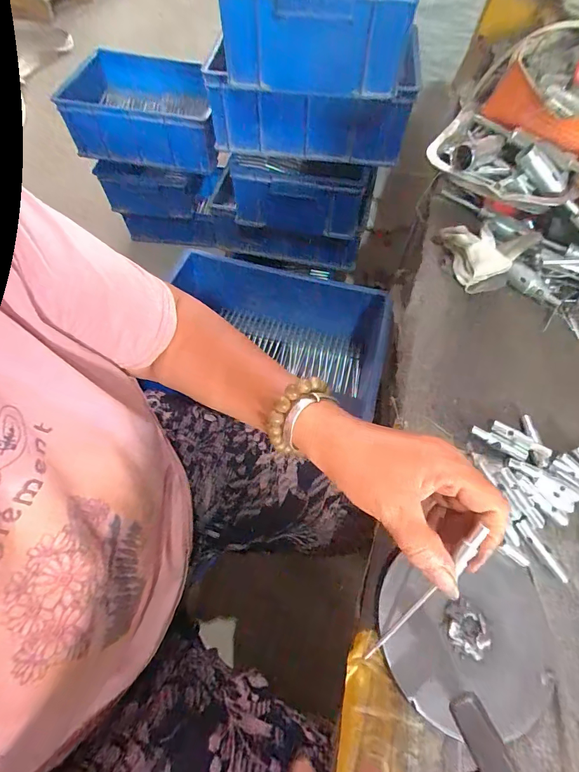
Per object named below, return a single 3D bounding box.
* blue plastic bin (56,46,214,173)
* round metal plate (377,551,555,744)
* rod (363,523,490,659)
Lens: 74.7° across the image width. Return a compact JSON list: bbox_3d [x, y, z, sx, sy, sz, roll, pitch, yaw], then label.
[{"bbox_3d":[-0.359,-0.710,0.979,0.383,0.142,0.223,9,62,4],"label":"blue plastic bin"},{"bbox_3d":[0.127,0.180,0.274,0.123,0.017,0.108,11,63,3],"label":"round metal plate"},{"bbox_3d":[0.089,0.143,0.256,0.010,0.012,0.123,38,108,16],"label":"rod"}]

